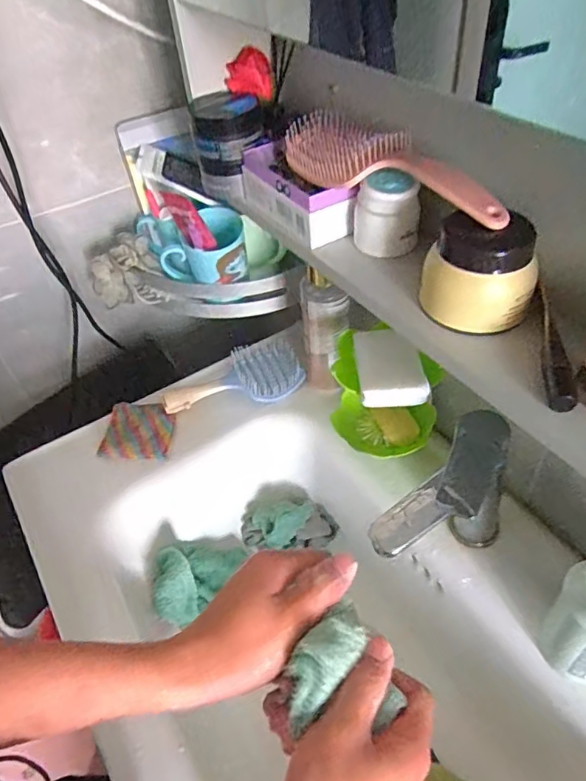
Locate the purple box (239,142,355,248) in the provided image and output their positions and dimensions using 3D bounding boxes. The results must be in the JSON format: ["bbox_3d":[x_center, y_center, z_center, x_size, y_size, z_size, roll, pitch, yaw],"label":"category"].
[{"bbox_3d":[0.001,-0.182,0.514,0.044,0.055,0.132,-30,51,-22],"label":"purple box"}]

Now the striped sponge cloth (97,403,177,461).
[{"bbox_3d":[-0.193,0.051,0.702,0.087,0.017,0.088,2,46,8],"label":"striped sponge cloth"}]

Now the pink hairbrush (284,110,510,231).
[{"bbox_3d":[0.074,-0.181,0.440,0.227,0.037,0.050,34,57,31],"label":"pink hairbrush"}]

